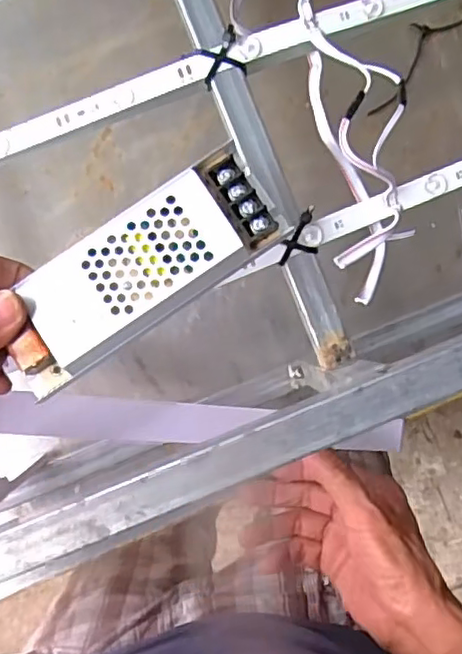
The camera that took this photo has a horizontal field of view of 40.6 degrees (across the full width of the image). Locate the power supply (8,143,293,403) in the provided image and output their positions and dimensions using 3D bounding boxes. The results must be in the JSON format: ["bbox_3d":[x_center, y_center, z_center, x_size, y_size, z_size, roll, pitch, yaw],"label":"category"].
[{"bbox_3d":[-0.045,-0.026,0.296,0.140,0.017,0.052,-37,94,0],"label":"power supply"}]

